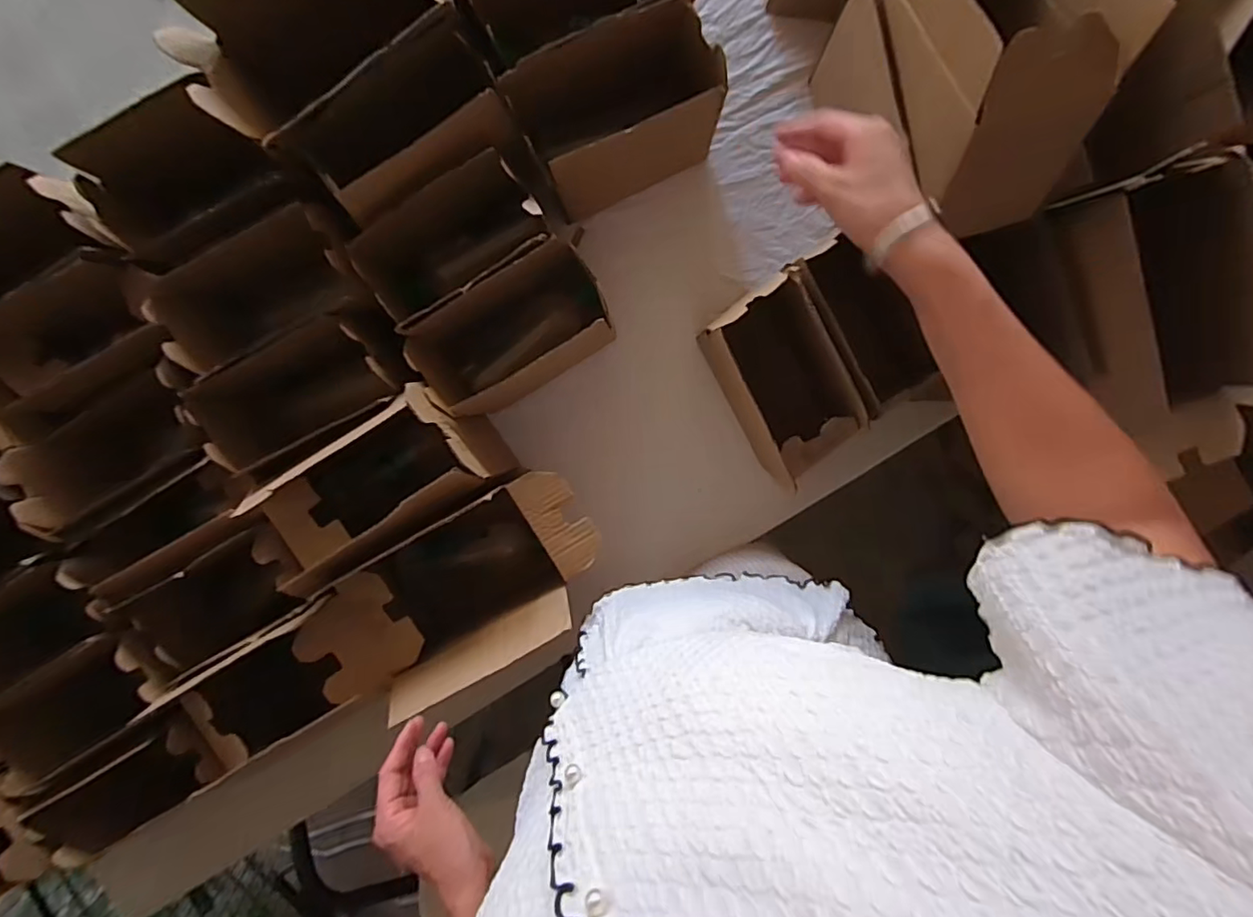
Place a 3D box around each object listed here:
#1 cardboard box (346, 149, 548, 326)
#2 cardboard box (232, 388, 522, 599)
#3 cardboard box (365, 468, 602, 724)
[{"bbox_3d":[-0.183,-0.234,0.644,0.192,0.139,0.112,-32,95,5],"label":"cardboard box"},{"bbox_3d":[-0.270,0.025,0.663,0.235,0.212,0.137,-31,95,5],"label":"cardboard box"},{"bbox_3d":[-0.163,0.132,0.678,0.280,0.197,0.159,-30,95,5],"label":"cardboard box"}]

